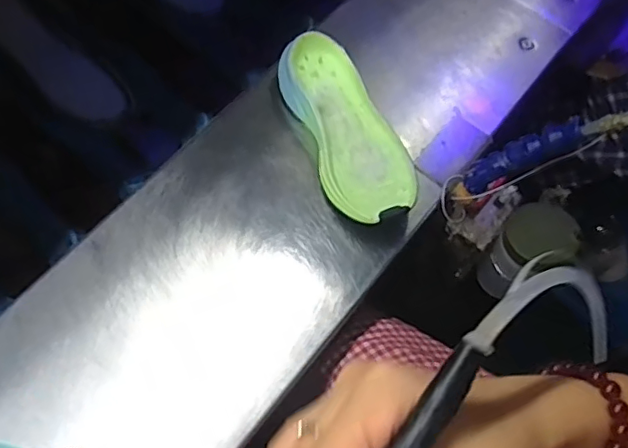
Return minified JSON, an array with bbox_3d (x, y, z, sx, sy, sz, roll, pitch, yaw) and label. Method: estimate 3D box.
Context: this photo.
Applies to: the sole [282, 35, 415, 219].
[{"bbox_3d":[0.035,-0.096,0.582,0.090,0.050,0.216,-18,68,-12],"label":"sole"}]

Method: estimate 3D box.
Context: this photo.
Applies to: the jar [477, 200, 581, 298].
[{"bbox_3d":[0.239,0.033,0.640,0.077,0.108,0.068,-40,74,-18],"label":"jar"}]

